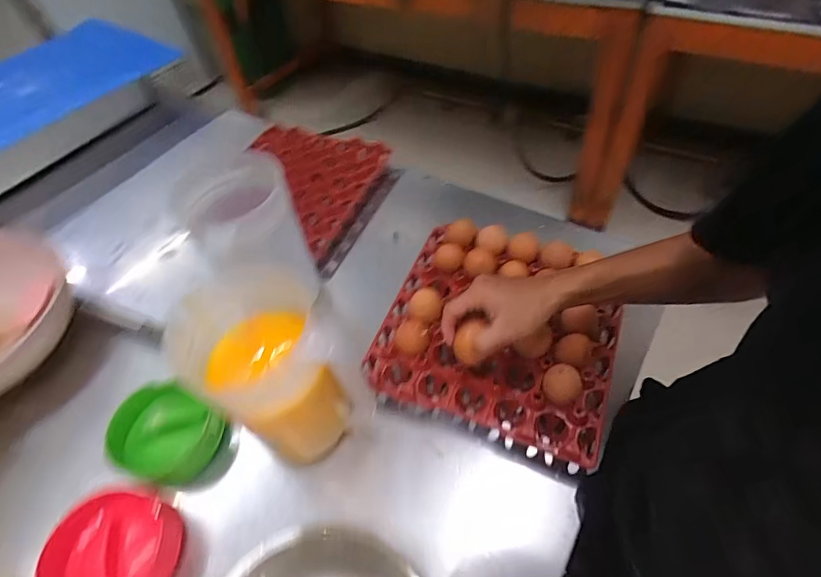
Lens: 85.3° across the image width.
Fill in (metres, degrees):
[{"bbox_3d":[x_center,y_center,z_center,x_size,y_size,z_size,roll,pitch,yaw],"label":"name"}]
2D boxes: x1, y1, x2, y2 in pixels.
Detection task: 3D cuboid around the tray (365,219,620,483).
[{"bbox_3d":[0.117,0.048,0.588,0.283,0.082,0.295,15,56,16],"label":"tray"}]

